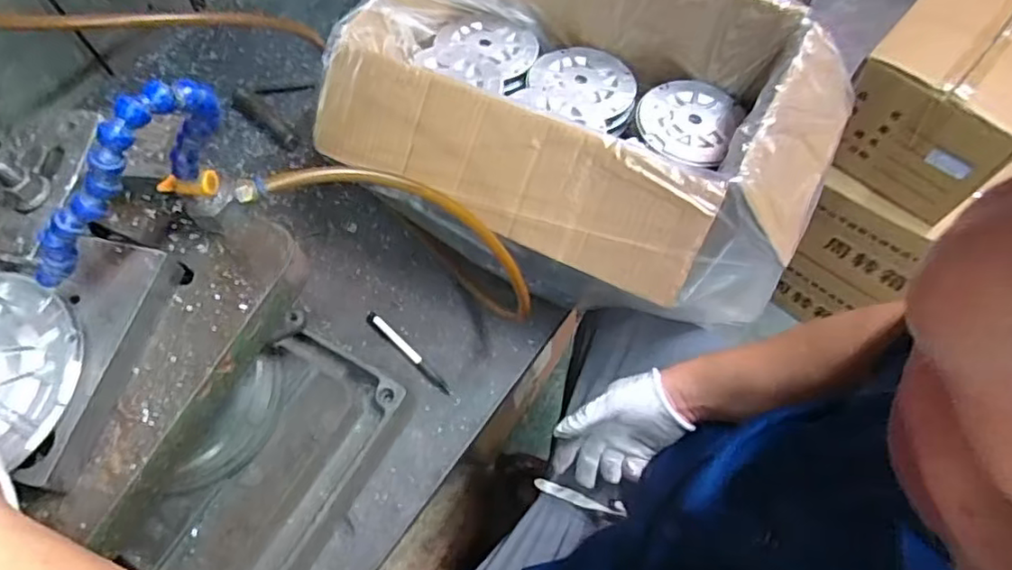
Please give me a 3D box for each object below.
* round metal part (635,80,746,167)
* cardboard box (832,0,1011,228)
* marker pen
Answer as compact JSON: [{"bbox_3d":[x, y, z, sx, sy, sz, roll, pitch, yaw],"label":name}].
[{"bbox_3d":[0.221,-0.200,0.758,0.115,0.023,0.134,25,67,15],"label":"round metal part"},{"bbox_3d":[0.747,-0.344,1.011,0.232,0.237,0.376,38,70,20],"label":"cardboard box"},{"bbox_3d":[-0.116,0.078,0.730,0.138,0.009,0.014,39,71,20],"label":"marker pen"}]

